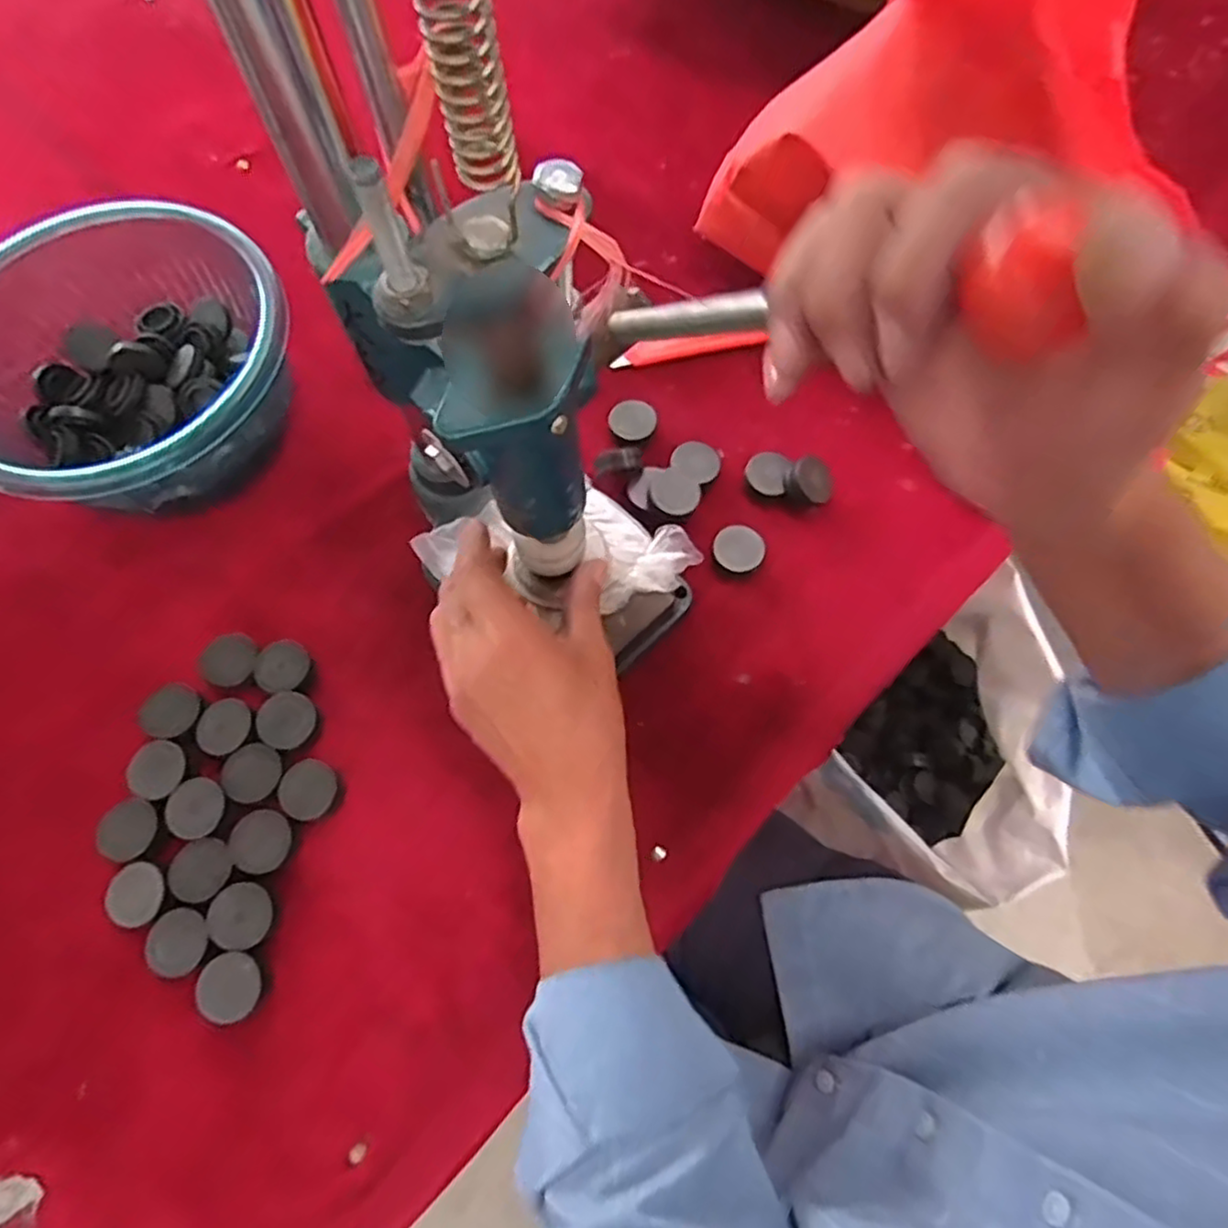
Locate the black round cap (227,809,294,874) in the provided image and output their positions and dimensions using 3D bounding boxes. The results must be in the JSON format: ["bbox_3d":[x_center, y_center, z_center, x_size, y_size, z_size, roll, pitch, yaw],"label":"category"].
[{"bbox_3d":[-0.195,0.126,0.393,0.032,0.006,0.032,0,69,0],"label":"black round cap"}]

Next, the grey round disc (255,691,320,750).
[{"bbox_3d":[-0.191,0.062,0.415,0.034,0.006,0.032,0,69,0],"label":"grey round disc"}]

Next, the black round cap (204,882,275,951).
[{"bbox_3d":[-0.199,0.161,0.380,0.032,0.007,0.032,0,69,0],"label":"black round cap"}]

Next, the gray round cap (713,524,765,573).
[{"bbox_3d":[0.081,-0.042,0.458,0.032,0.007,0.031,0,69,0],"label":"gray round cap"}]

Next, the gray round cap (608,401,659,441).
[{"bbox_3d":[0.013,-0.135,0.496,0.031,0.005,0.029,0,87,-5],"label":"gray round cap"}]

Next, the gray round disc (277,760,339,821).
[{"bbox_3d":[-0.175,0.101,0.406,0.031,0.004,0.031,-40,88,-28],"label":"gray round disc"}]

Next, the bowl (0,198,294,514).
[{"bbox_3d":[-0.314,-0.158,0.466,0.206,0.085,0.207,43,75,15],"label":"bowl"}]

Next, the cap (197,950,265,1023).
[{"bbox_3d":[-0.200,0.194,0.369,0.033,0.014,0.032,0,69,0],"label":"cap"}]

